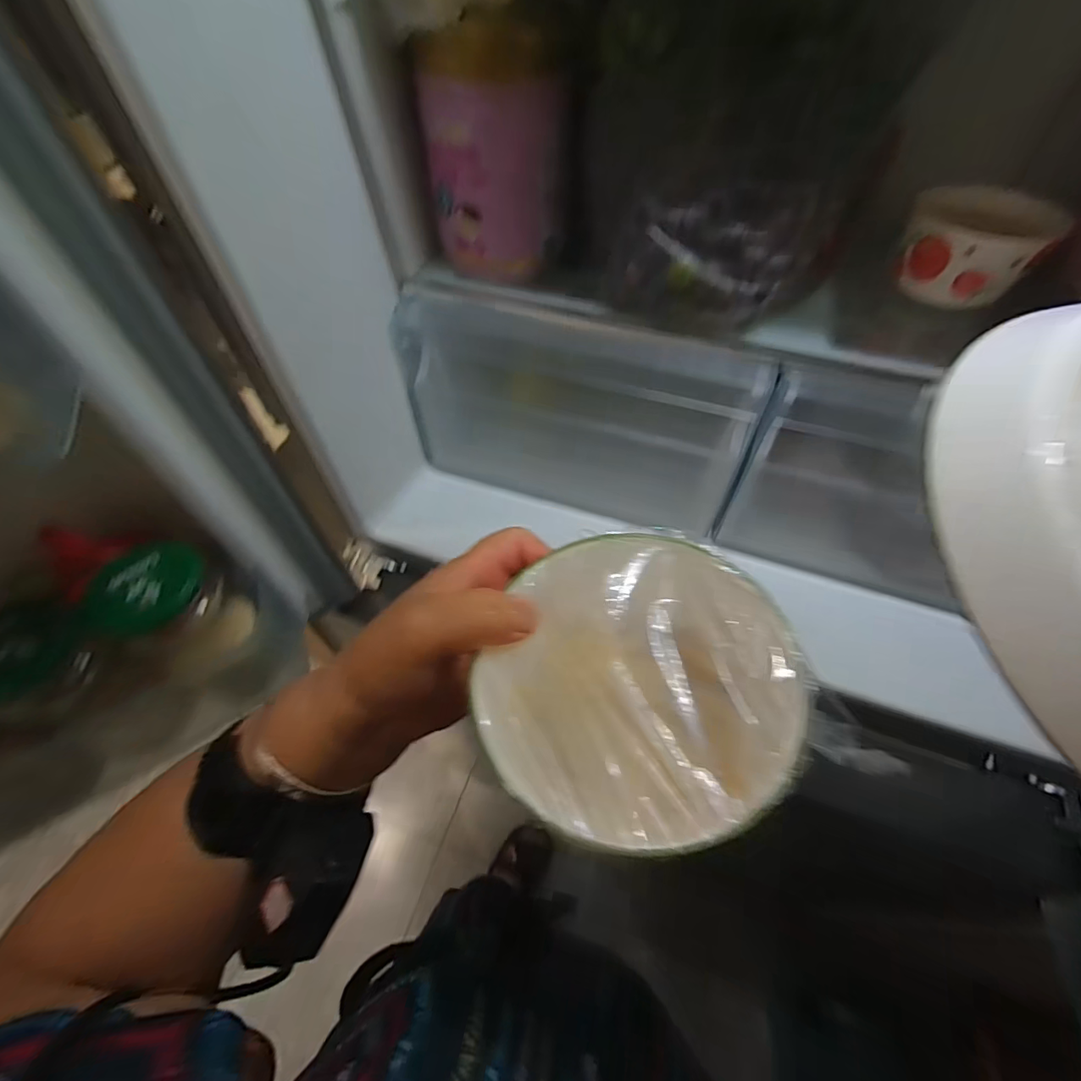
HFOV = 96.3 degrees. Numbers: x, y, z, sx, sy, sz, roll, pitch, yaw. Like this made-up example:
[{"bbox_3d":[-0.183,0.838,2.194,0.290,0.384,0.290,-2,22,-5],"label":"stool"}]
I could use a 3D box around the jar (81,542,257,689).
[{"bbox_3d":[-0.263,0.055,0.353,0.067,0.088,0.076,30,59,21],"label":"jar"}]

